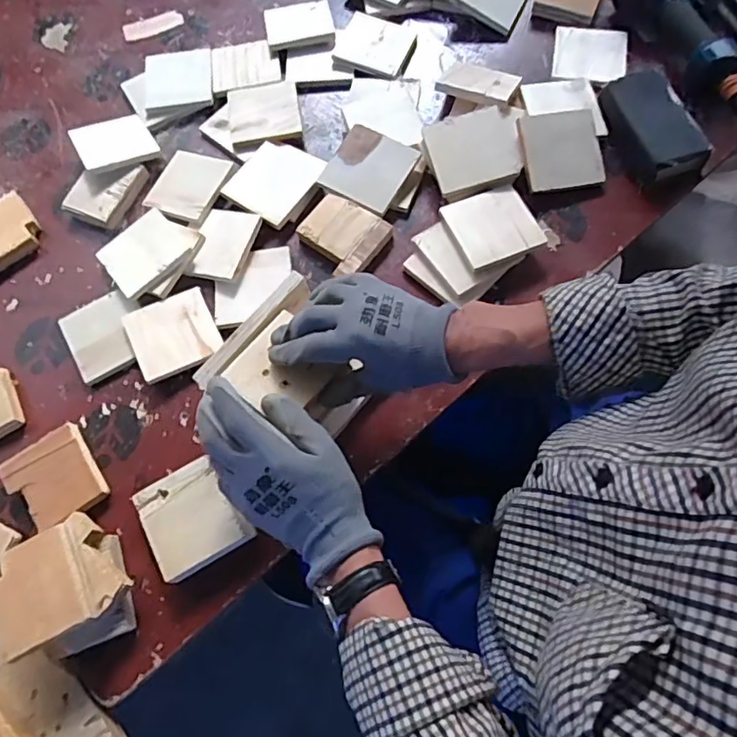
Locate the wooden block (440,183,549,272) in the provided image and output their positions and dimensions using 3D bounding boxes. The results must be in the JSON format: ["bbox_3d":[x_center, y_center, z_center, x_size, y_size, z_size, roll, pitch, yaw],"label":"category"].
[{"bbox_3d":[0.140,-0.159,0.644,0.093,0.006,0.089,-21,70,-10],"label":"wooden block"}]

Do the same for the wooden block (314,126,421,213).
[{"bbox_3d":[0.001,-0.241,0.692,0.091,0.015,0.096,28,77,4],"label":"wooden block"}]

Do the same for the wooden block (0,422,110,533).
[{"bbox_3d":[-0.324,0.116,0.598,0.083,0.016,0.092,-31,69,-10],"label":"wooden block"}]

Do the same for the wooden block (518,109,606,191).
[{"bbox_3d":[0.230,-0.261,0.691,0.097,0.010,0.093,-7,91,-6],"label":"wooden block"}]

